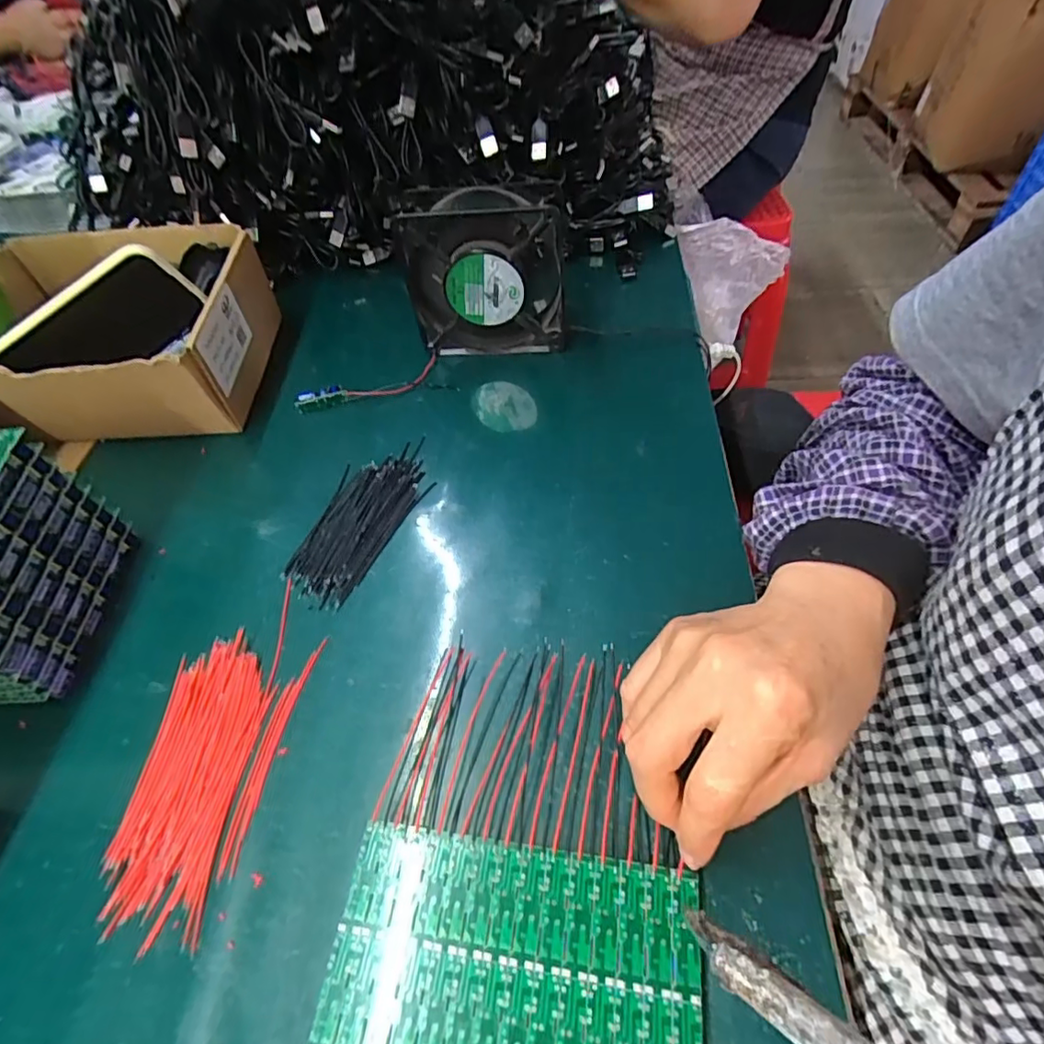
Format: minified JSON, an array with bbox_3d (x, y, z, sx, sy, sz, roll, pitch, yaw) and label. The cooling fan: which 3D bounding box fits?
[{"bbox_3d":[-0.027,-0.194,0.441,0.117,0.123,0.044,-2,53,4],"label":"cooling fan"}]

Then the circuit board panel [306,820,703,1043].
[{"bbox_3d":[-0.008,0.196,0.215,0.148,0.004,0.123,4,54,10],"label":"circuit board panel"}]

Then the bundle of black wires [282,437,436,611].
[{"bbox_3d":[-0.112,-0.007,0.390,0.063,0.006,0.133,22,59,20],"label":"bundle of black wires"}]

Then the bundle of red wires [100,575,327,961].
[{"bbox_3d":[-0.169,0.123,0.300,0.073,0.006,0.158,5,54,9],"label":"bundle of red wires"}]

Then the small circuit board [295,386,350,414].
[{"bbox_3d":[-0.165,-0.101,0.458,0.042,0.014,0.015,-15,53,-6],"label":"small circuit board"}]

